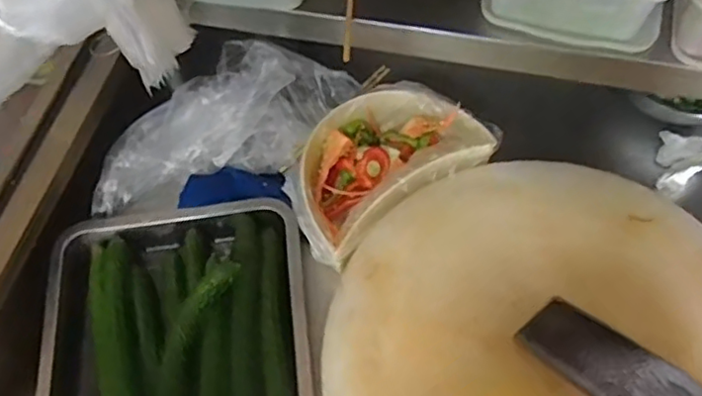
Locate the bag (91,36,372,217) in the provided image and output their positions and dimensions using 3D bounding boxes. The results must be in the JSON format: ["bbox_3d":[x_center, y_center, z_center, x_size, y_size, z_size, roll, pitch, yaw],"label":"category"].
[{"bbox_3d":[-0.158,-0.085,0.777,0.352,0.117,0.124,-21,63,-7],"label":"bag"}]

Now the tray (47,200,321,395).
[{"bbox_3d":[-0.188,0.188,0.700,0.297,0.092,0.395,-8,62,-1],"label":"tray"}]

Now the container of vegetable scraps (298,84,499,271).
[{"bbox_3d":[0.034,-0.046,0.782,0.251,0.070,0.170,-33,66,-13],"label":"container of vegetable scraps"}]

